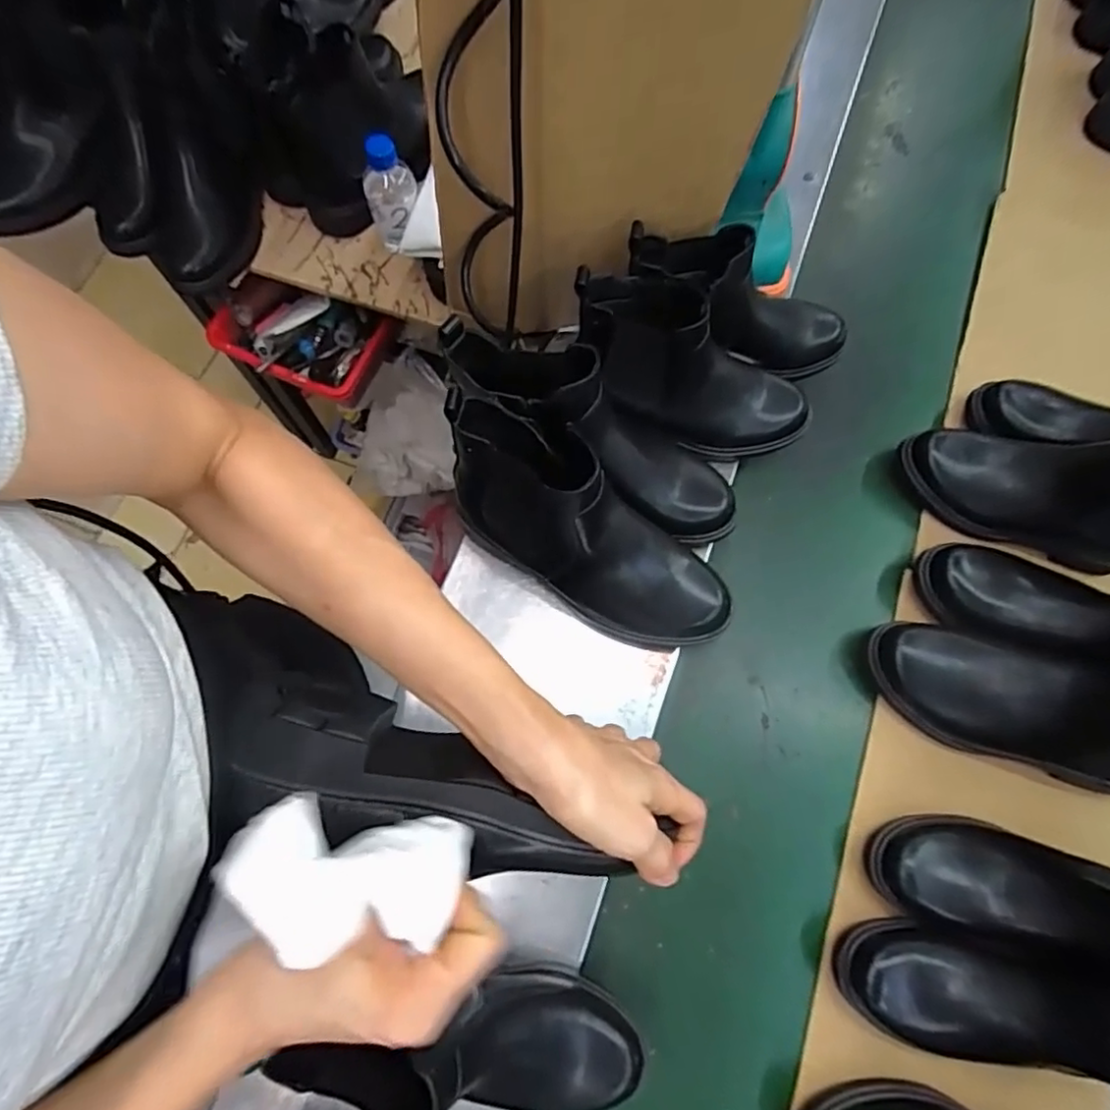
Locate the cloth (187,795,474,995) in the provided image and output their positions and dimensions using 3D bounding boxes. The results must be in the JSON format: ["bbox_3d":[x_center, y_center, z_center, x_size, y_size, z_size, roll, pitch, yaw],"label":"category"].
[{"bbox_3d":[-0.081,0.130,0.250,0.108,0.028,0.053,13,69,-34],"label":"cloth"}]

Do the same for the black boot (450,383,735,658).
[{"bbox_3d":[0.029,-0.008,0.515,0.268,0.154,0.091,31,74,7],"label":"black boot"}]

